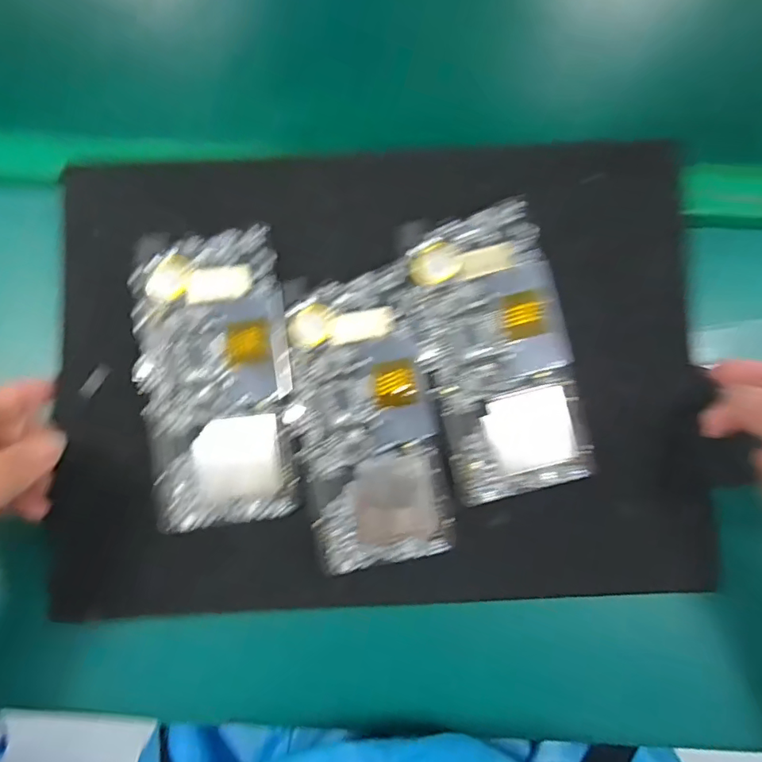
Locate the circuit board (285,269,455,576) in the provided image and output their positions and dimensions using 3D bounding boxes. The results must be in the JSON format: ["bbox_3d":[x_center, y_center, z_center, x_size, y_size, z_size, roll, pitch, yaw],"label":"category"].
[{"bbox_3d":[-0.008,0.021,0.275,0.074,0.015,0.149,-11,80,-3],"label":"circuit board"}]

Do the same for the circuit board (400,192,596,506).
[{"bbox_3d":[0.061,-0.015,0.275,0.076,0.015,0.148,-14,81,-3],"label":"circuit board"}]

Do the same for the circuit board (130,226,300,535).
[{"bbox_3d":[-0.088,-0.002,0.272,0.077,0.013,0.150,-8,80,-2],"label":"circuit board"}]

